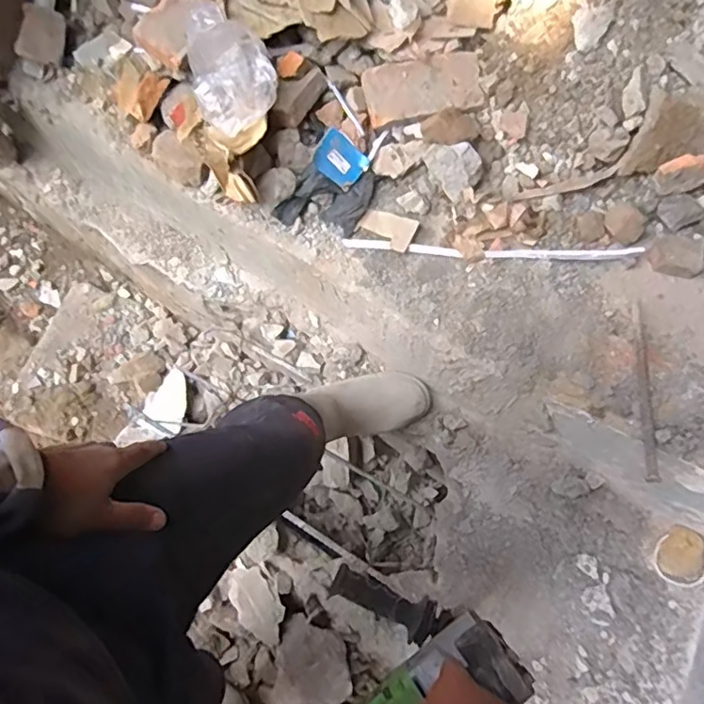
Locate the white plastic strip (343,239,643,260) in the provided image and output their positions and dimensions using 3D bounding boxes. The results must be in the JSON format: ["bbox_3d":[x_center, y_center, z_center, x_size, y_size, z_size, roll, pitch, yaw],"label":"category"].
[{"bbox_3d":[0.235,-0.168,0.976,0.493,0.024,0.032,3,70,3],"label":"white plastic strip"}]

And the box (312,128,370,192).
[{"bbox_3d":[-0.021,-0.327,0.999,0.088,0.016,0.074,42,88,-21],"label":"box"}]

